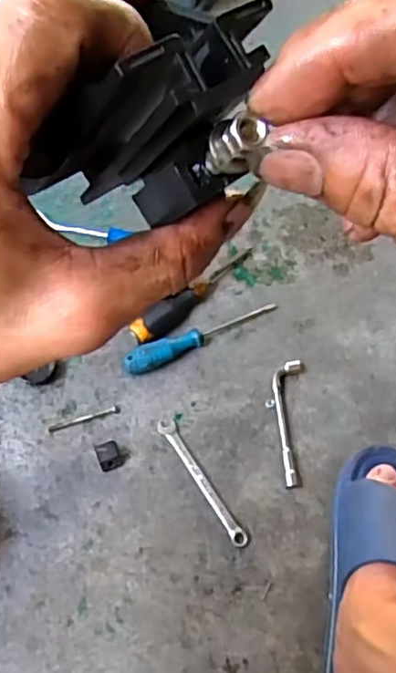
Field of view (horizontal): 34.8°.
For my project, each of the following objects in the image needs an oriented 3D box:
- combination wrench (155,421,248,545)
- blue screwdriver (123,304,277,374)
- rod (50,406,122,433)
[{"bbox_3d":[0.005,0.155,0.679,0.018,0.004,0.157,-28,66,-16],"label":"combination wrench"},{"bbox_3d":[0.001,-0.002,0.746,0.189,0.033,0.029,-26,66,-15],"label":"blue screwdriver"},{"bbox_3d":[-0.127,0.092,0.708,0.081,0.004,0.010,-14,63,-10],"label":"rod"}]

